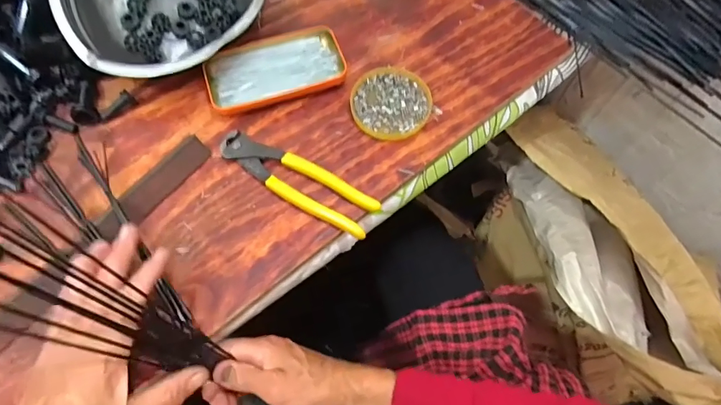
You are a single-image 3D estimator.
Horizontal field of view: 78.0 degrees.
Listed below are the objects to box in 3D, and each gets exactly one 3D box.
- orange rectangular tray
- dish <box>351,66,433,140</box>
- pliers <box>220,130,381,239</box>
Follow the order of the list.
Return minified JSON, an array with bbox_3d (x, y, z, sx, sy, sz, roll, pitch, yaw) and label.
[{"bbox_3d":[-0.092,-0.147,0.480,0.142,0.018,0.083,-17,63,-7],"label":"orange rectangular tray"},{"bbox_3d":[0.031,-0.105,0.467,0.080,0.011,0.084,-1,62,1],"label":"dish"},{"bbox_3d":[-0.062,-0.021,0.422,0.163,0.018,0.042,26,66,14],"label":"pliers"}]

